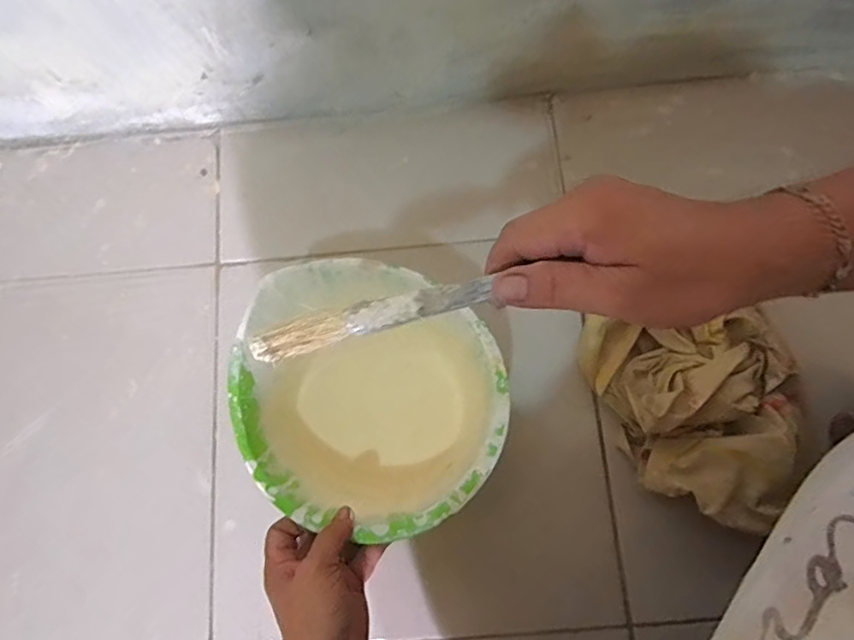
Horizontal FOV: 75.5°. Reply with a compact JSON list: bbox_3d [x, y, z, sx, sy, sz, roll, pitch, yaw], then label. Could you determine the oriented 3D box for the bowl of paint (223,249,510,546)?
[{"bbox_3d":[-0.057,0.072,0.511,0.206,0.103,0.243,-42,78,-8],"label":"bowl of paint"}]

